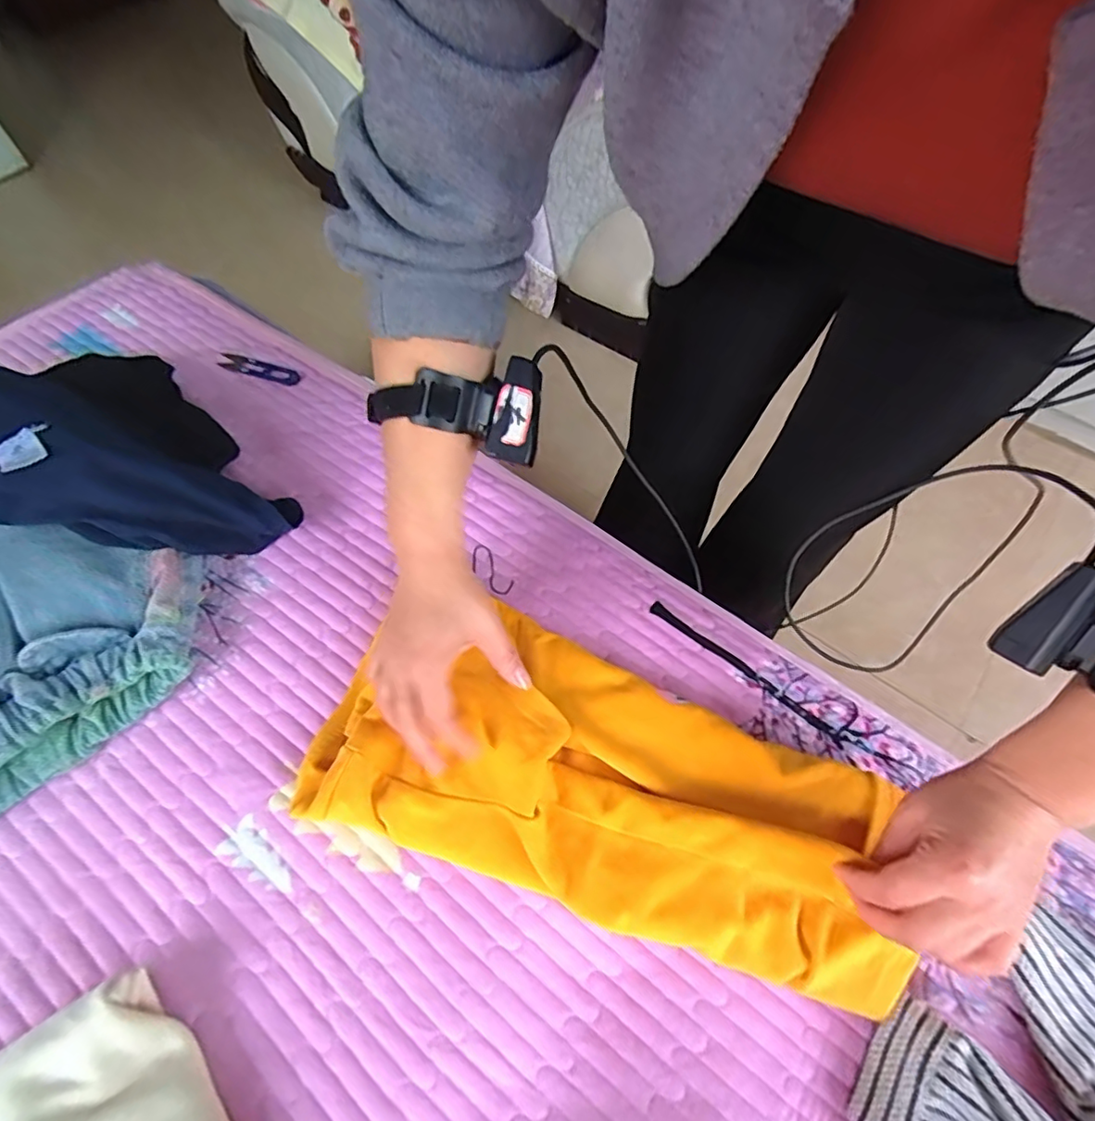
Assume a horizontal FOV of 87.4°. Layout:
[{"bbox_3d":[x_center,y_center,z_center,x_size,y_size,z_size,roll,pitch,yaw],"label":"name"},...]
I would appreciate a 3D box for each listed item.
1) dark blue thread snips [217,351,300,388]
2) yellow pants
[{"bbox_3d":[-0.332,-0.220,0.658,0.104,0.009,0.026,20,63,10],"label":"dark blue thread snips"},{"bbox_3d":[0.043,0.148,0.422,0.423,0.049,0.194,14,62,6],"label":"yellow pants"}]

